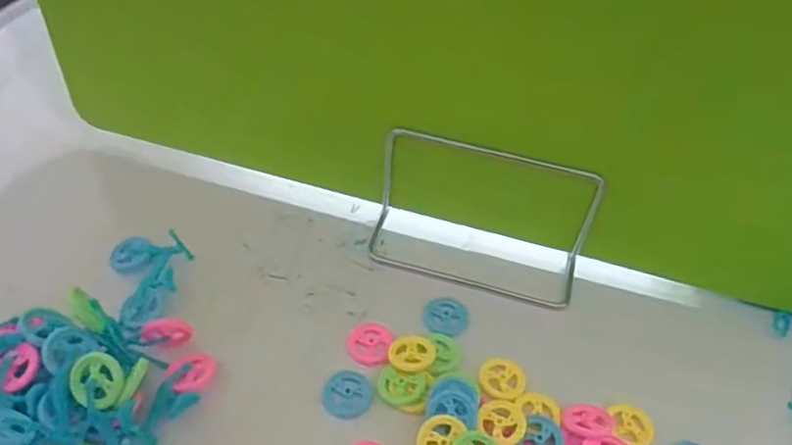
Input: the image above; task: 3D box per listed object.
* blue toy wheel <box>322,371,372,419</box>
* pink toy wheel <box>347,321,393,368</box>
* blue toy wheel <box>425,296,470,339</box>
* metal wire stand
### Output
[{"bbox_3d":[-0.029,0.105,0.392,0.029,0.006,0.027,2,46,-2],"label":"blue toy wheel"},{"bbox_3d":[-0.017,0.077,0.417,0.028,0.004,0.034,9,46,4],"label":"pink toy wheel"},{"bbox_3d":[0.034,0.066,0.441,0.029,0.012,0.028,2,46,-2],"label":"blue toy wheel"},{"bbox_3d":[0.059,-0.004,0.452,0.150,0.083,0.055,13,47,8],"label":"metal wire stand"}]

